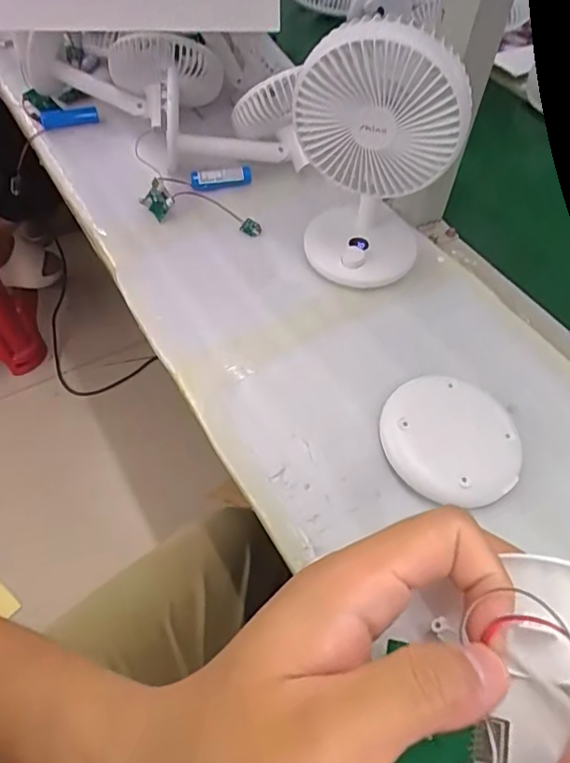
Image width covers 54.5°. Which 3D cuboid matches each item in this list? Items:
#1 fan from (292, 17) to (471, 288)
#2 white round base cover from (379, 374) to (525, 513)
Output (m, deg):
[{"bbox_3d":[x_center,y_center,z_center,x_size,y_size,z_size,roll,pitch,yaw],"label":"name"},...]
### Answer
[{"bbox_3d":[0.070,-0.188,0.459,0.121,0.206,0.101,4,52,1],"label":"fan"},{"bbox_3d":[0.127,0.040,0.420,0.104,0.009,0.101,1,52,-1],"label":"white round base cover"}]

